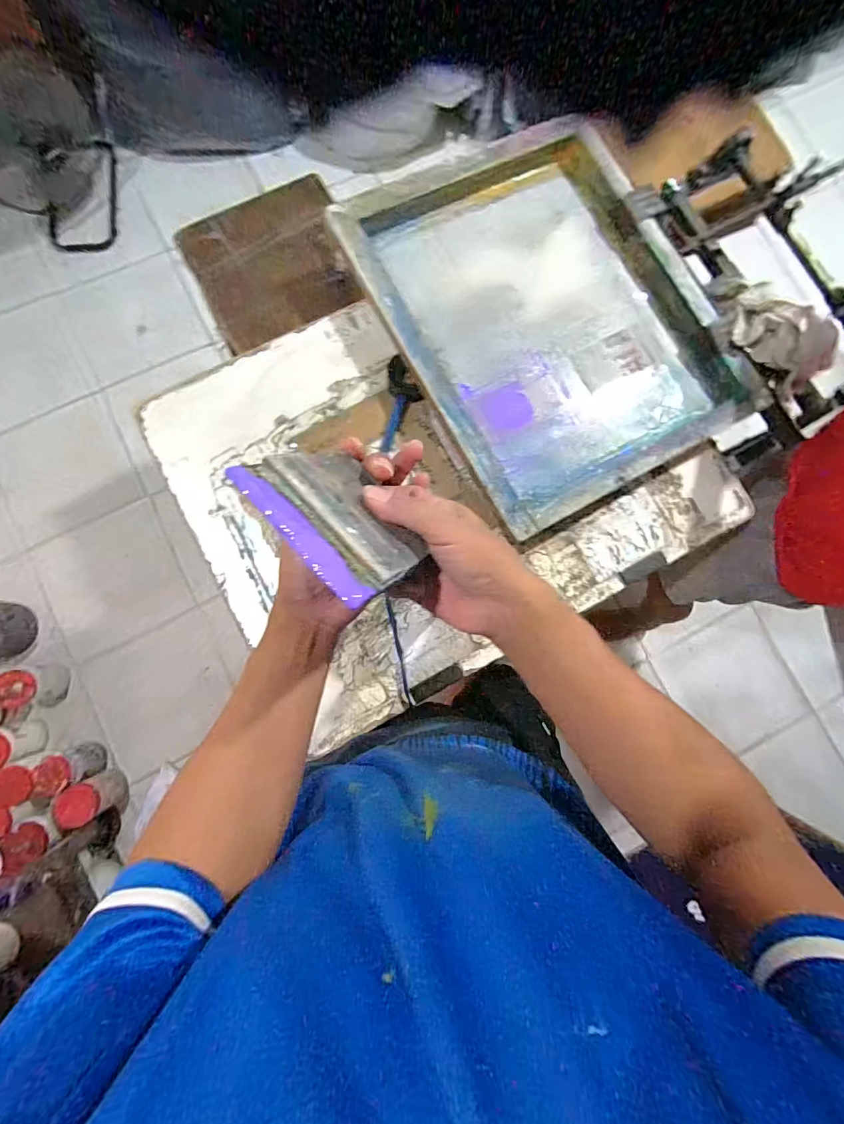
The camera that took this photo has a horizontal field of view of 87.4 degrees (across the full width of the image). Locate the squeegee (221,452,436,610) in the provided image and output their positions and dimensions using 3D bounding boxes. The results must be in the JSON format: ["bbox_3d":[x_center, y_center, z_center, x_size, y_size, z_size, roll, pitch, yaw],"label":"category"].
[{"bbox_3d":[-0.051,-0.030,0.284,0.109,0.092,0.010,45,127,7],"label":"squeegee"}]

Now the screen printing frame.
[{"bbox_3d":[0.196,-0.379,0.687,0.461,0.061,0.553,-29,86,-5],"label":"screen printing frame"}]

